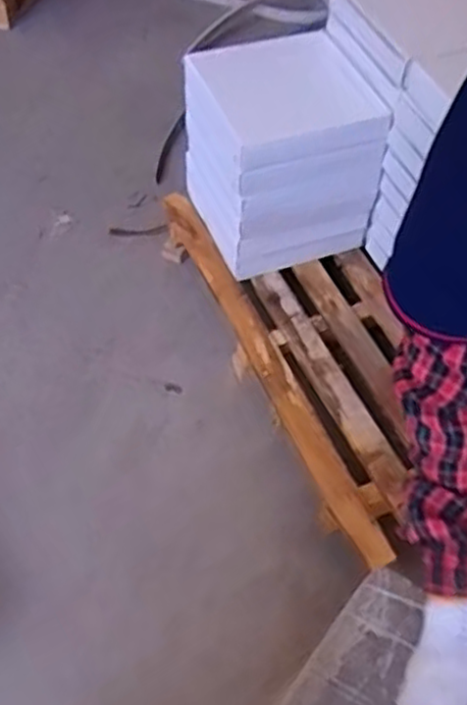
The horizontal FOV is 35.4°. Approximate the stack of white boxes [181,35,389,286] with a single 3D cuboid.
[{"bbox_3d":[0.080,-0.424,1.532,0.307,0.349,0.351,-17,53,-14],"label":"stack of white boxes"}]

